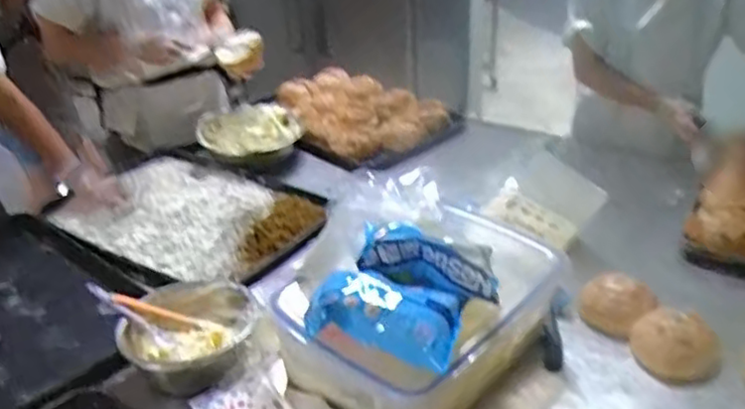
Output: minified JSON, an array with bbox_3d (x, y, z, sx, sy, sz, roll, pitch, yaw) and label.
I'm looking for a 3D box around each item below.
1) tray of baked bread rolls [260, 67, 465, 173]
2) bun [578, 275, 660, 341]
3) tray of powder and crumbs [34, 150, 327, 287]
[{"bbox_3d":[-0.059,-0.276,1.886,0.447,0.066,0.591,-21,28,-24],"label":"tray of baked bread rolls"},{"bbox_3d":[0.409,0.165,1.115,0.116,0.064,0.109,-7,26,3],"label":"bun"},{"bbox_3d":[-0.403,0.014,1.462,0.601,0.070,0.400,13,34,23],"label":"tray of powder and crumbs"}]

